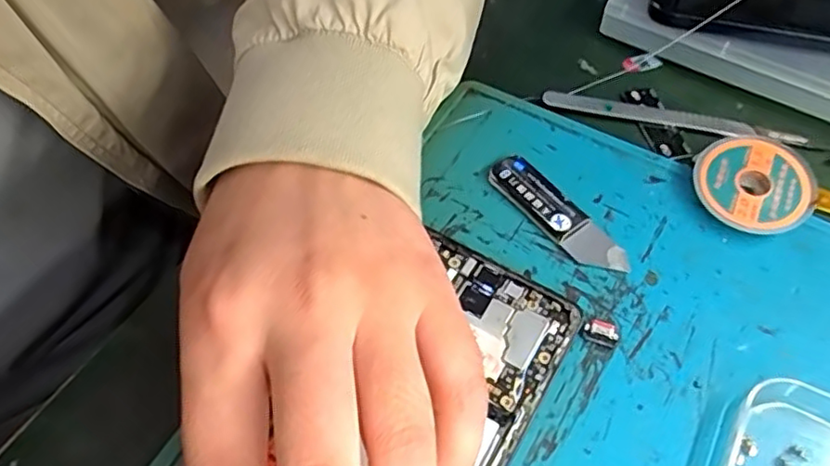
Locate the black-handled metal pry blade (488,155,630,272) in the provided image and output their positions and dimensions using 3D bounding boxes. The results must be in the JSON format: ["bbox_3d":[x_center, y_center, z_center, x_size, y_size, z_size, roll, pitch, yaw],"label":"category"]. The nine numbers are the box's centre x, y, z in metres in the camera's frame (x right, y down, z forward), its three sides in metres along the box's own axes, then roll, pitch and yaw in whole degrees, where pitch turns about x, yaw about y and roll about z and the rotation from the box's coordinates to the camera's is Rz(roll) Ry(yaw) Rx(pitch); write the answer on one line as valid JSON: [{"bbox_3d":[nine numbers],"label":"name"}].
[{"bbox_3d":[0.057,-0.008,0.254,0.018,0.006,0.066,-32,61,-23],"label":"black-handled metal pry blade"}]

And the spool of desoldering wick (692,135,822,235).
[{"bbox_3d":[0.137,-0.020,0.253,0.044,0.007,0.042,-3,66,7],"label":"spool of desoldering wick"}]

